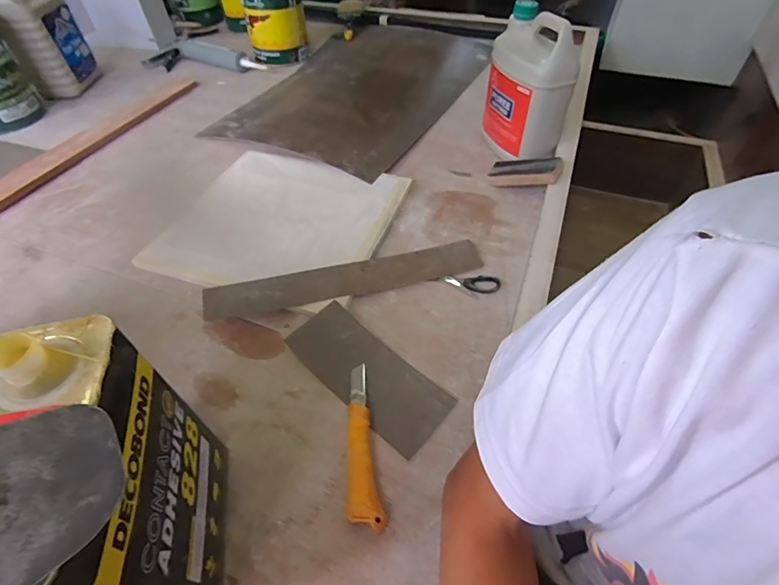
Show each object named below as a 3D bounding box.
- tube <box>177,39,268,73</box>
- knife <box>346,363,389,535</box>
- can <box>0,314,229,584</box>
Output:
[{"bbox_3d":[-0.494,-0.675,1.163,0.330,0.045,0.057,21,53,20],"label":"tube"},{"bbox_3d":[-0.032,0.164,0.455,0.036,0.019,0.180,-6,49,-3],"label":"knife"},{"bbox_3d":[-0.203,0.159,0.310,0.099,0.260,0.174,-18,51,-13],"label":"can"}]

